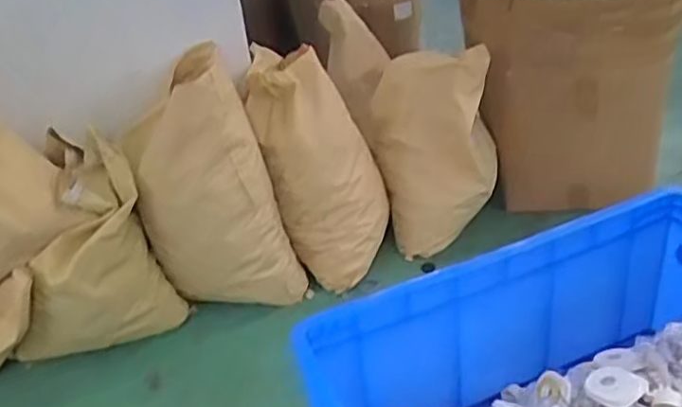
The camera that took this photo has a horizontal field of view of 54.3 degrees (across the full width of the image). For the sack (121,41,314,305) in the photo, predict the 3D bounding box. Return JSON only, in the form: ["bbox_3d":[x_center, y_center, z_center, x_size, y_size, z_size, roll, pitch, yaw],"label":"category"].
[{"bbox_3d":[-0.359,-0.073,1.770,0.350,0.591,0.421,-15,33,-11],"label":"sack"}]

